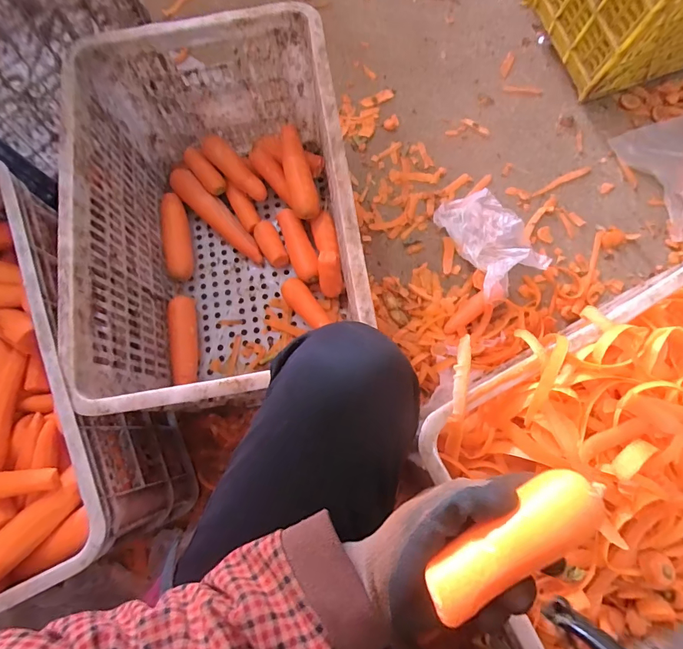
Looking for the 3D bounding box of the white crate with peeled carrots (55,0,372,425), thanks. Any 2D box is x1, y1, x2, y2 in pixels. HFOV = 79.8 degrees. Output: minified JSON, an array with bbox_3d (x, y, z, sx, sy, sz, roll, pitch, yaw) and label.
[{"bbox_3d":[-0.167,-0.141,0.635,0.346,0.276,0.510,-8,77,-1],"label":"white crate with peeled carrots"}]

